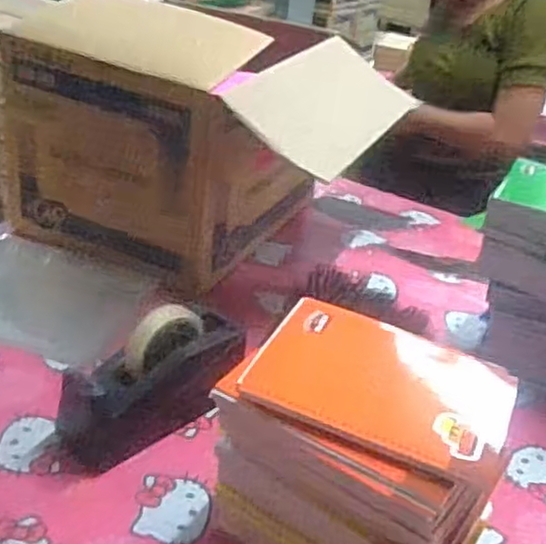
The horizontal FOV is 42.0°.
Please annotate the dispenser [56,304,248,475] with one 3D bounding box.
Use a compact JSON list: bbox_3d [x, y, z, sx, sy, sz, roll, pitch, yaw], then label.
[{"bbox_3d":[-0.118,0.111,0.755,0.213,0.123,0.077,-18,40,-35],"label":"dispenser"}]

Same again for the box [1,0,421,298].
[{"bbox_3d":[-0.096,-0.199,1.086,0.497,0.321,0.361,18,32,15],"label":"box"}]

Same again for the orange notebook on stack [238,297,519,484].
[{"bbox_3d":[0.094,0.087,0.597,0.206,0.014,0.154,19,32,18],"label":"orange notebook on stack"}]

